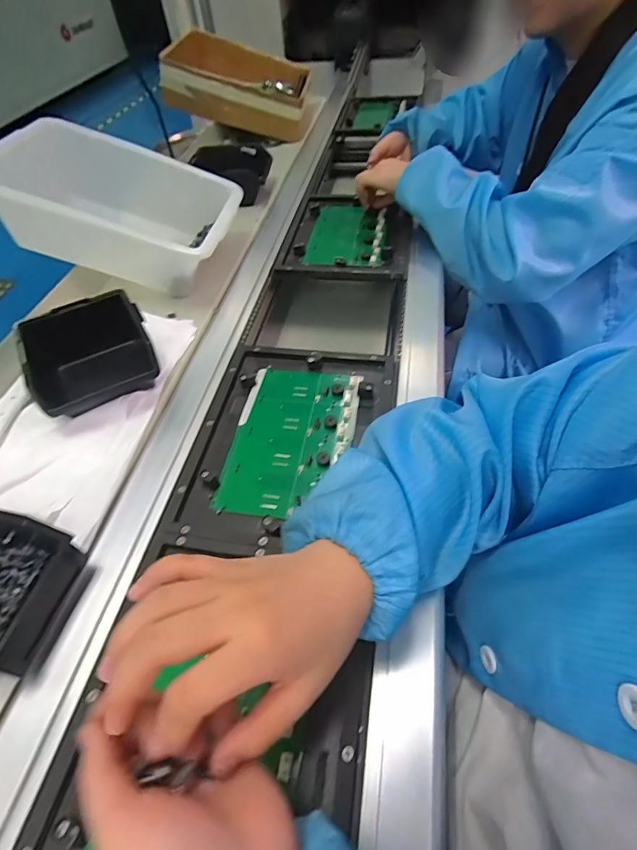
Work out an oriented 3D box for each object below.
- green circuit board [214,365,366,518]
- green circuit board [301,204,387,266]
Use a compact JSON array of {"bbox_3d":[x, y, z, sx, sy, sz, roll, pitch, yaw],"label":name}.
[{"bbox_3d":[-0.026,0.009,0.441,0.119,0.011,0.181,7,53,9],"label":"green circuit board"},{"bbox_3d":[0.049,-0.311,0.700,0.117,0.020,0.196,7,53,9],"label":"green circuit board"}]

